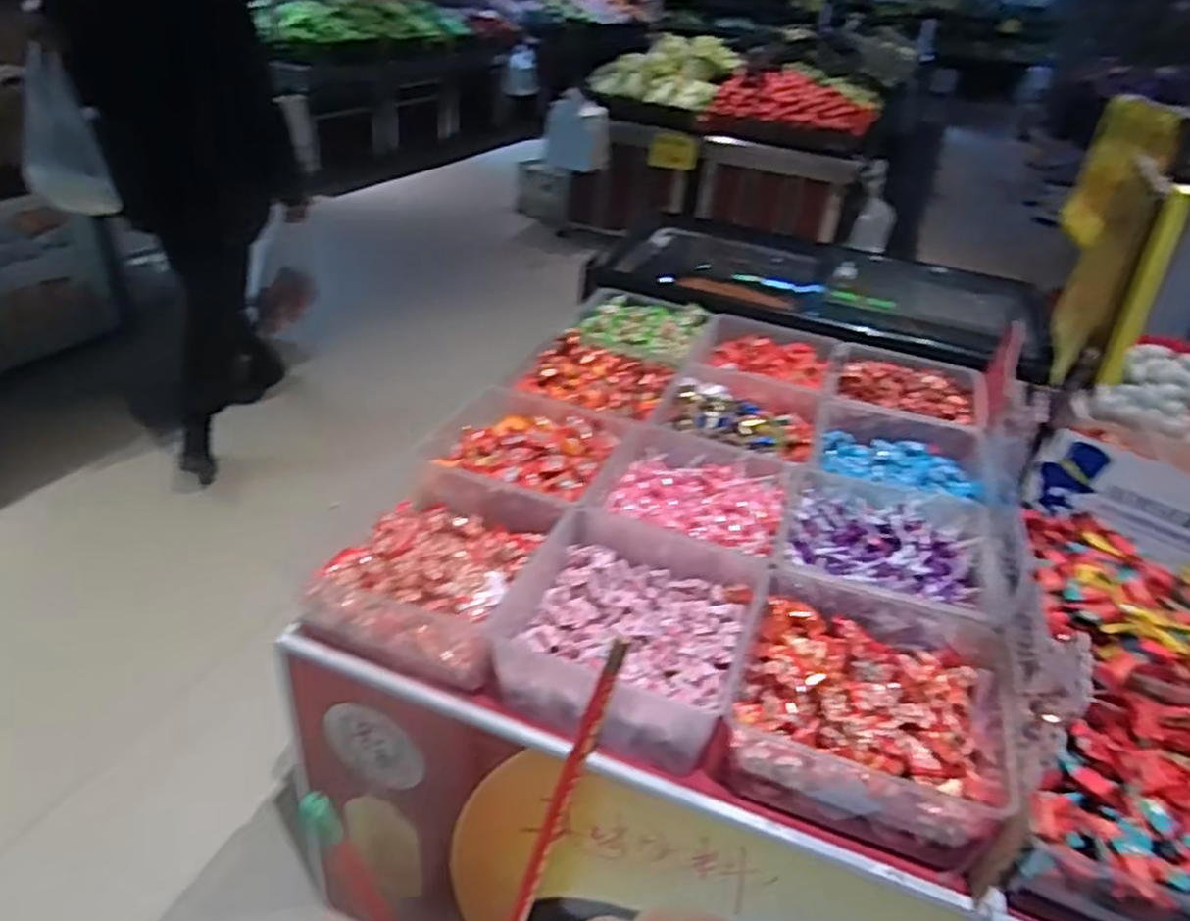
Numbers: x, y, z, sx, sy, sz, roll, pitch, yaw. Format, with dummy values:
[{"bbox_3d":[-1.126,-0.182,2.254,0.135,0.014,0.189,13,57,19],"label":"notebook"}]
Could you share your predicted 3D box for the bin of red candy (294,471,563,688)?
[{"bbox_3d":[-0.218,0.140,1.106,0.274,0.116,0.305,16,34,13],"label":"bin of red candy"}]

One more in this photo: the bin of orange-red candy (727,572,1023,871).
[{"bbox_3d":[0.337,0.276,0.966,0.294,0.133,0.345,16,35,14],"label":"bin of orange-red candy"}]

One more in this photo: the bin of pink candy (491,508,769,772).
[{"bbox_3d":[0.046,0.220,1.039,0.295,0.103,0.326,17,35,15],"label":"bin of pink candy"}]

